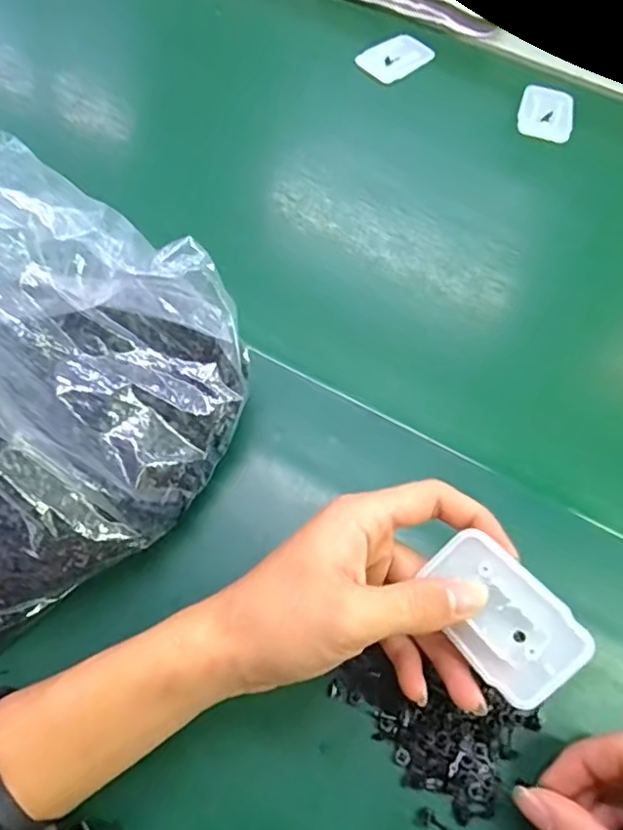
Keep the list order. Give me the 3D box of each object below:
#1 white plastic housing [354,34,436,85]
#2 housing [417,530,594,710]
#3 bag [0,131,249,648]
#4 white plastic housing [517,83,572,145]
[{"bbox_3d":[0.076,-0.320,0.536,0.063,0.006,0.040,-39,83,-15],"label":"white plastic housing"},{"bbox_3d":[0.079,0.085,0.254,0.069,0.012,0.044,44,99,17],"label":"housing"},{"bbox_3d":[-0.129,-0.041,0.270,0.187,0.201,0.239,-10,64,-9],"label":"bag"},{"bbox_3d":[0.200,-0.258,0.512,0.045,0.008,0.063,13,63,3],"label":"white plastic housing"}]

